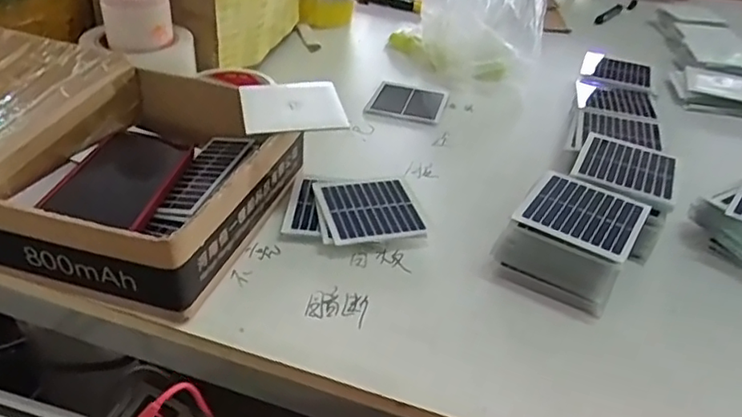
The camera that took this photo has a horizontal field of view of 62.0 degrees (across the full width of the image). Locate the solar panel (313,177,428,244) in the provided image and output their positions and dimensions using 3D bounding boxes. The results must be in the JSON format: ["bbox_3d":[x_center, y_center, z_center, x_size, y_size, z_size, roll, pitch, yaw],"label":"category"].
[{"bbox_3d":[-0.002,-0.001,0.552,0.081,0.007,0.092,-6,37,-14],"label":"solar panel"}]

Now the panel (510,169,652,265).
[{"bbox_3d":[0.172,0.003,0.503,0.090,0.008,0.092,23,39,24],"label":"panel"}]

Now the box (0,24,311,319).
[{"bbox_3d":[-0.262,-0.048,0.531,0.355,0.085,0.229,14,37,13],"label":"box"}]

